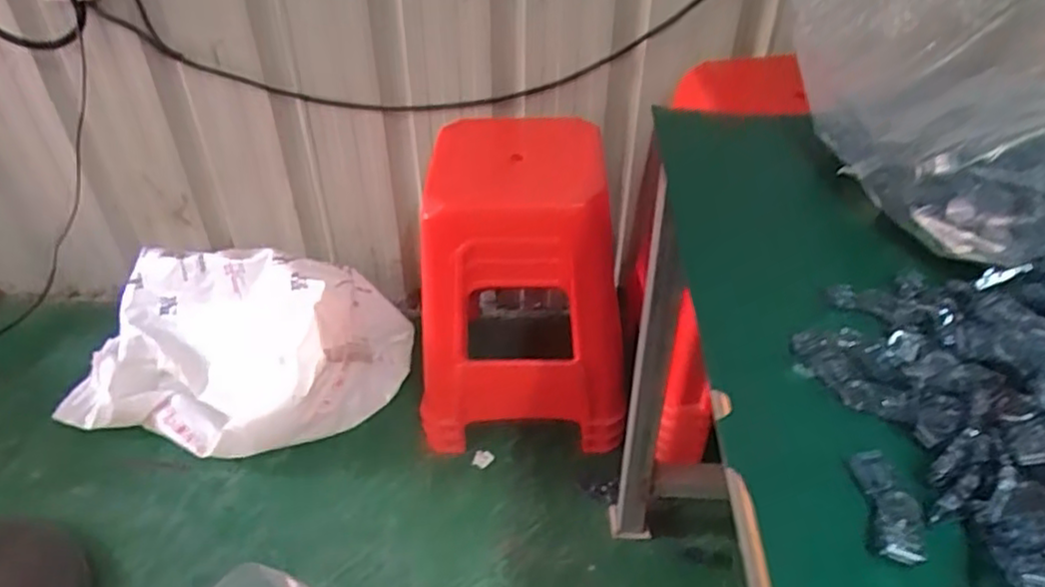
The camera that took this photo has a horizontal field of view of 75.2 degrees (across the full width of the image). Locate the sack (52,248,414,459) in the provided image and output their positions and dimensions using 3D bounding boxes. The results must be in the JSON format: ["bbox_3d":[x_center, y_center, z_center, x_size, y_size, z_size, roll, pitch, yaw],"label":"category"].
[{"bbox_3d":[-0.607,0.083,1.365,0.670,0.311,0.398,9,39,11],"label":"sack"}]

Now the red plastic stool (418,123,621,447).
[{"bbox_3d":[-0.029,-0.010,1.201,0.334,0.508,0.356,-6,39,-9],"label":"red plastic stool"}]

